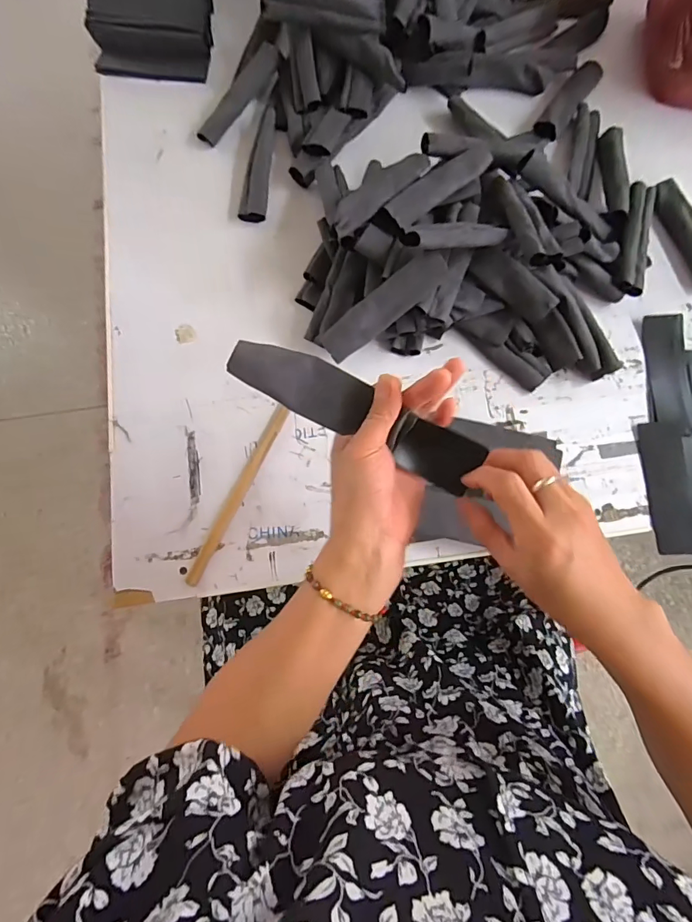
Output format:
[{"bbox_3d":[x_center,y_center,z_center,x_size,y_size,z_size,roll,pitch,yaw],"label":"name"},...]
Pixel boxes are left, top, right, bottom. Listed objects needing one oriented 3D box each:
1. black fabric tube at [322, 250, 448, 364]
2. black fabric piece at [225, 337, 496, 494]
[{"bbox_3d":[0.040,-0.163,0.478,0.147,0.017,0.039,-37,114,13],"label":"black fabric tube"},{"bbox_3d":[0.009,-0.037,0.333,0.192,0.022,0.041,27,76,-3],"label":"black fabric piece"}]

